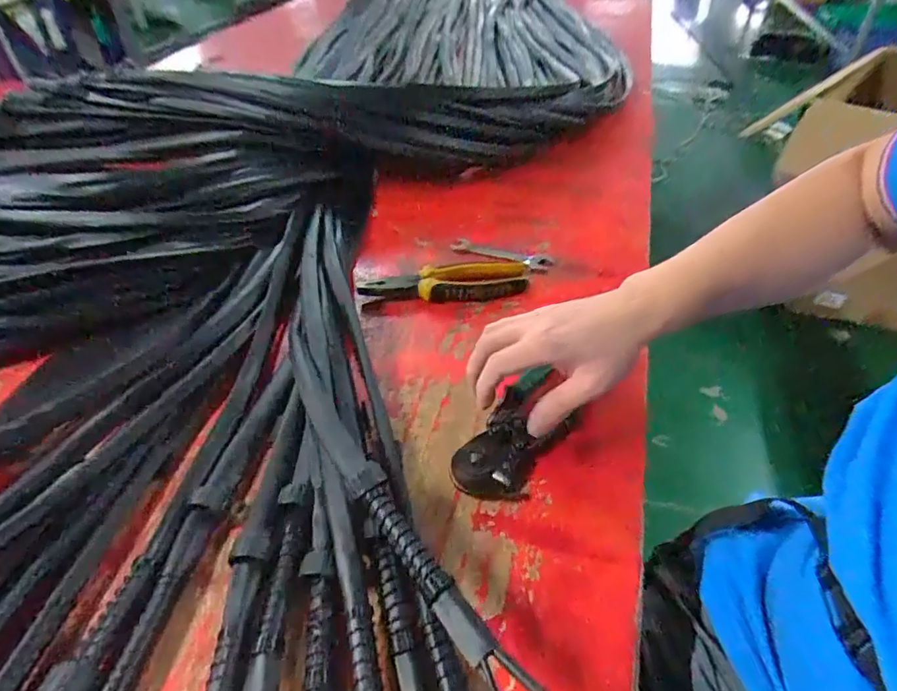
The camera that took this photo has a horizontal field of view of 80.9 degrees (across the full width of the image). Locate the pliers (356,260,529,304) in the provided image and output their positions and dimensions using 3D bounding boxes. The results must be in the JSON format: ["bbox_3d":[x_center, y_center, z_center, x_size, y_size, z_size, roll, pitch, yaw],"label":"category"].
[{"bbox_3d":[-0.003,-0.075,0.632,0.199,0.024,0.056,-6,45,-5],"label":"pliers"}]

